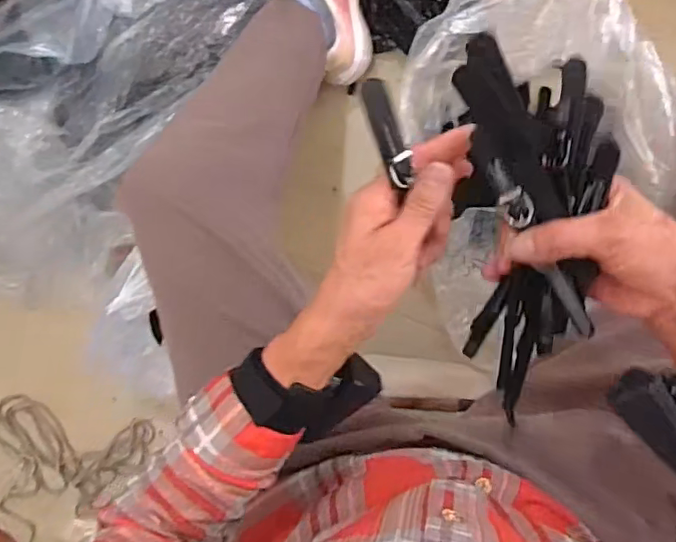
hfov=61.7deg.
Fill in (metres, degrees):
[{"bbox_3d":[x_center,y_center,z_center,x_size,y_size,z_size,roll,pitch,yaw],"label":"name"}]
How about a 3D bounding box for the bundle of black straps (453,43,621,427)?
[{"bbox_3d":[0.121,-0.012,0.353,0.080,0.034,0.247,-6,118,6],"label":"bundle of black straps"}]

